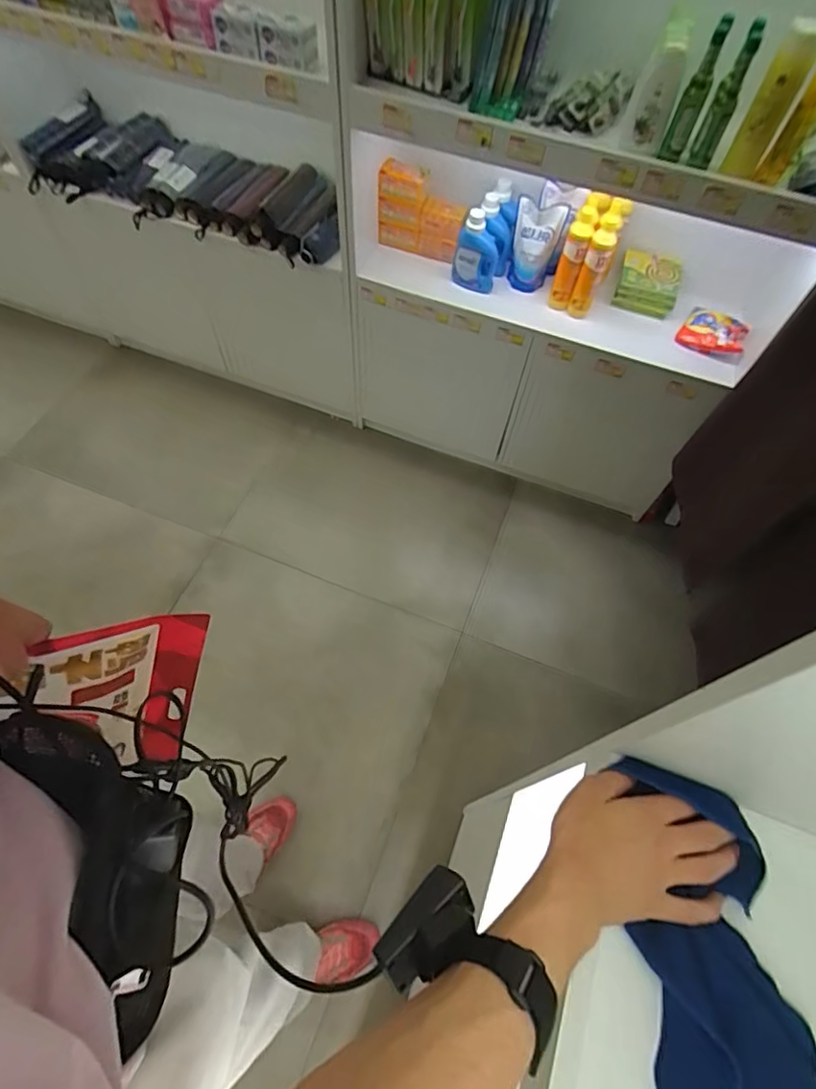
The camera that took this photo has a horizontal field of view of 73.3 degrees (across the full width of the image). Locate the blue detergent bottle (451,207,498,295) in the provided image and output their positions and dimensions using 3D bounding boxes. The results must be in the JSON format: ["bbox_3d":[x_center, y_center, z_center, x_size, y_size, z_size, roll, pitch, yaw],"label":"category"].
[{"bbox_3d":[0.165,-0.704,1.307,0.102,0.173,0.076,9,60,2],"label":"blue detergent bottle"}]

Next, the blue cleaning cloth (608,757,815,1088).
[{"bbox_3d":[0.231,0.306,0.408,0.117,0.022,0.254,7,64,0],"label":"blue cleaning cloth"}]

